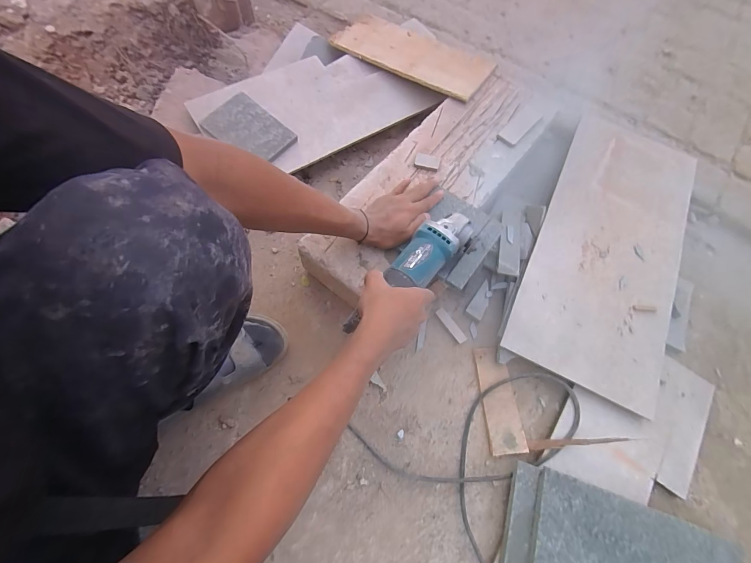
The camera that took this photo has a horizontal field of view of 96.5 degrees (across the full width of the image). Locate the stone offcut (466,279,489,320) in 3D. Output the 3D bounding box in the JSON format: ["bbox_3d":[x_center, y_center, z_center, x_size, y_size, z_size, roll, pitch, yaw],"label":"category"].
[{"bbox_3d":[0.199,0.035,0.623,0.030,0.008,0.071,35,72,11],"label":"stone offcut"}]

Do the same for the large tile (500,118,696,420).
[{"bbox_3d":[0.460,-0.075,0.654,0.273,0.012,0.584,27,69,4],"label":"large tile"}]

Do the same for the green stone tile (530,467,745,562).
[{"bbox_3d":[0.357,0.389,0.451,0.295,0.014,0.155,21,67,2],"label":"green stone tile"}]

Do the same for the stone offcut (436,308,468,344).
[{"bbox_3d":[0.135,0.080,0.605,0.019,0.013,0.072,-35,74,-14],"label":"stone offcut"}]

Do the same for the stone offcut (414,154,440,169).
[{"bbox_3d":[0.095,-0.222,0.618,0.044,0.004,0.030,11,64,6],"label":"stone offcut"}]

